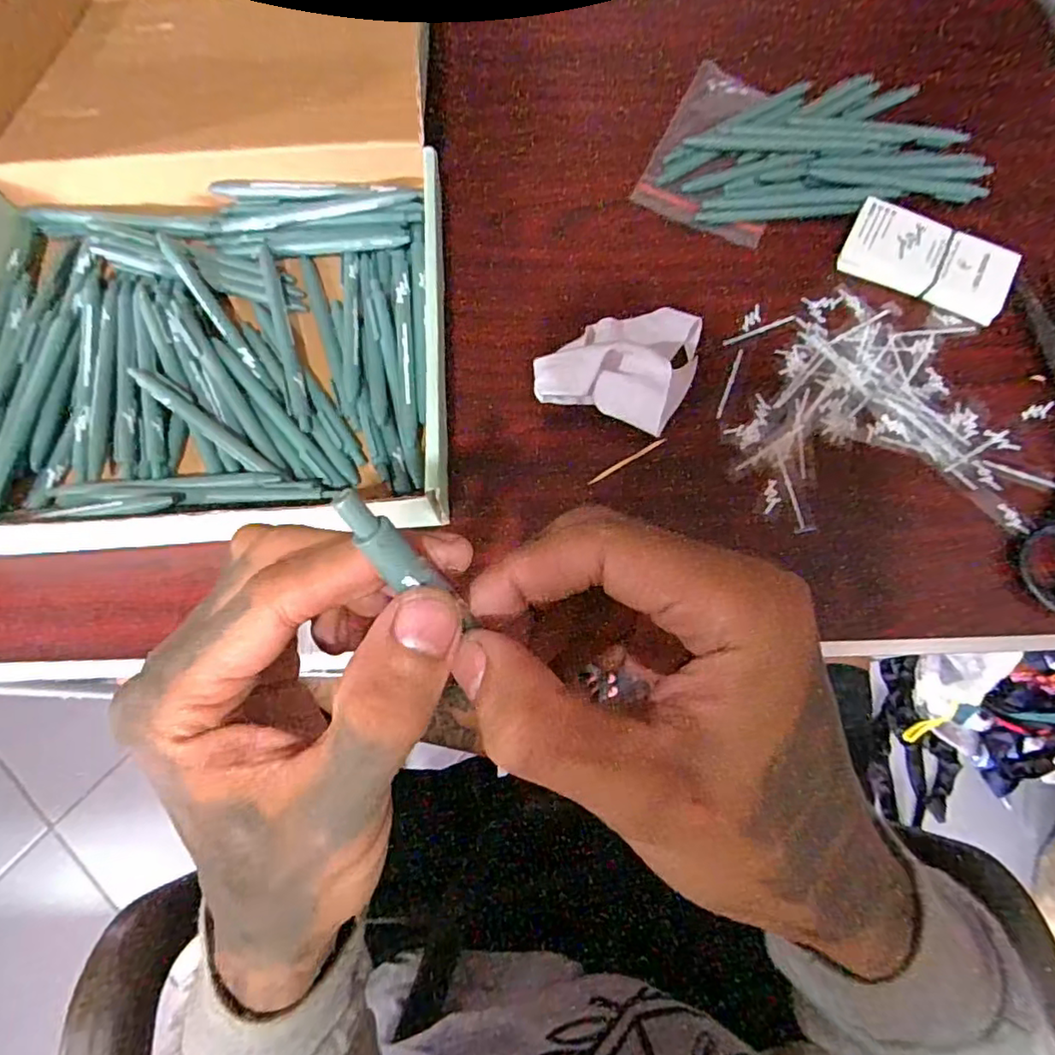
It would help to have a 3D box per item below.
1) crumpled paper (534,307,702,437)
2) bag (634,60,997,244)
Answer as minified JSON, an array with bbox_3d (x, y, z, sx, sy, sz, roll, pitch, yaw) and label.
[{"bbox_3d":[0.062,-0.116,0.390,0.098,0.039,0.097,20,73,5],"label":"crumpled paper"},{"bbox_3d":[0.212,-0.289,0.451,0.239,0.021,0.155,6,72,1],"label":"bag"}]

